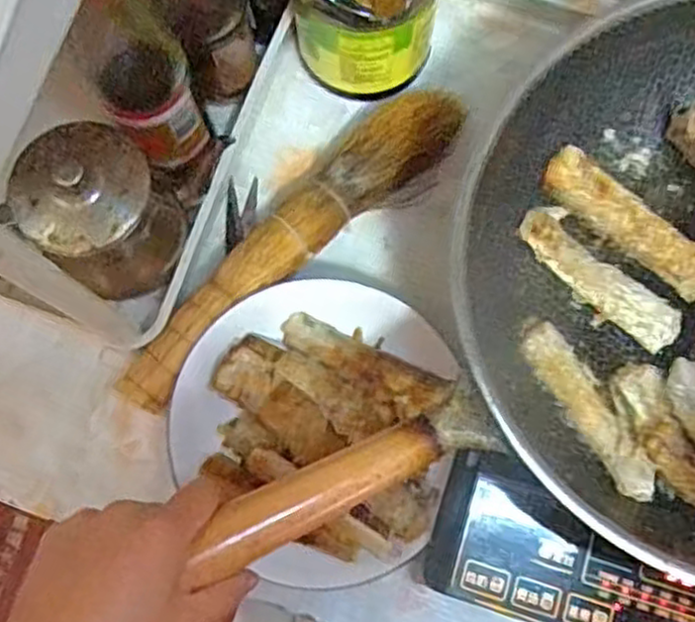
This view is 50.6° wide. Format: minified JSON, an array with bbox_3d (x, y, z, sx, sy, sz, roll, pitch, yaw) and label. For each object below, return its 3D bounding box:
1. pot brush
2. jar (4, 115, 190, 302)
[{"bbox_3d":[-0.037,-0.052,0.513,0.303,0.043,0.058,-43,80,-9],"label":"pot brush"},{"bbox_3d":[-0.153,-0.061,0.459,0.082,0.085,0.079,0,76,0],"label":"jar"}]

